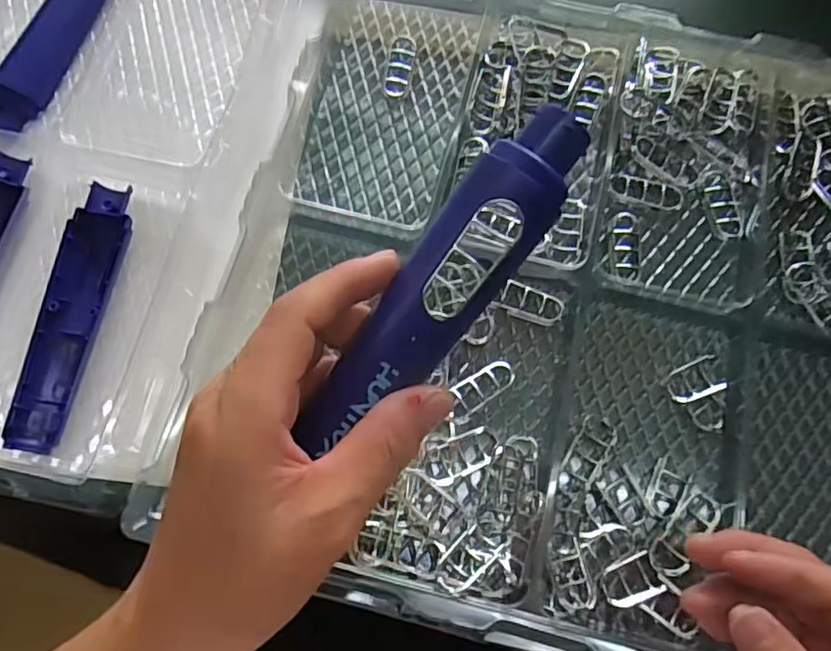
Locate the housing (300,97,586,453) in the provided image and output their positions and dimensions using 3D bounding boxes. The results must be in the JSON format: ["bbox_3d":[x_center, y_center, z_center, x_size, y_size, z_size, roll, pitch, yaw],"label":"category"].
[{"bbox_3d":[0.009,-0.016,0.237,0.036,0.022,0.156,39,94,11],"label":"housing"}]

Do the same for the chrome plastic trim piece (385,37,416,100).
[{"bbox_3d":[-0.011,-0.192,0.455,0.019,0.004,0.055,9,72,2],"label":"chrome plastic trim piece"}]

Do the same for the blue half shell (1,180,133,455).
[{"bbox_3d":[-0.211,-0.008,0.378,0.037,0.017,0.167,11,72,2],"label":"blue half shell"}]

